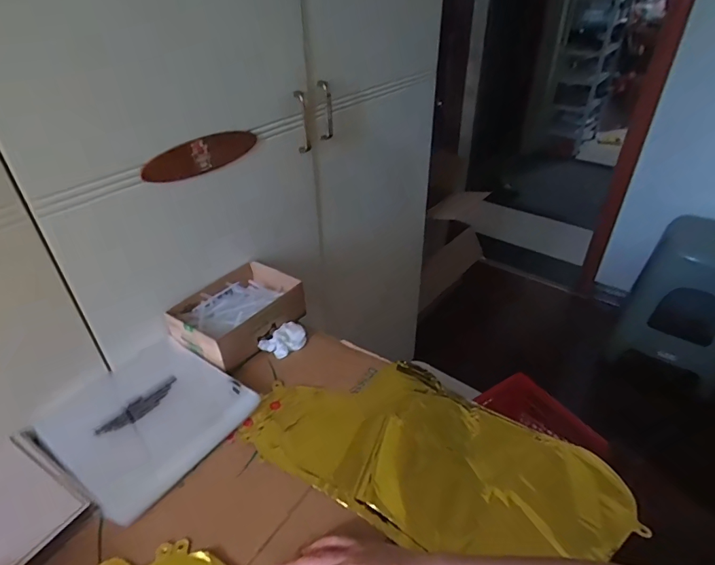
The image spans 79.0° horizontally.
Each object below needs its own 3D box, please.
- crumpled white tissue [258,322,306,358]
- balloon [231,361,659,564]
[{"bbox_3d":[-0.114,0.093,0.682,0.048,0.023,0.066,23,42,30],"label":"crumpled white tissue"},{"bbox_3d":[0.090,0.202,0.530,0.431,0.010,0.209,18,40,23],"label":"balloon"}]

